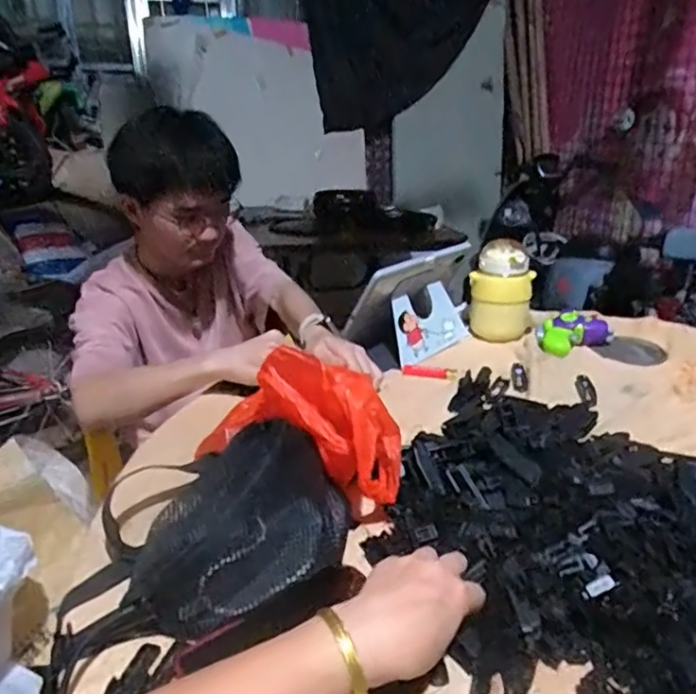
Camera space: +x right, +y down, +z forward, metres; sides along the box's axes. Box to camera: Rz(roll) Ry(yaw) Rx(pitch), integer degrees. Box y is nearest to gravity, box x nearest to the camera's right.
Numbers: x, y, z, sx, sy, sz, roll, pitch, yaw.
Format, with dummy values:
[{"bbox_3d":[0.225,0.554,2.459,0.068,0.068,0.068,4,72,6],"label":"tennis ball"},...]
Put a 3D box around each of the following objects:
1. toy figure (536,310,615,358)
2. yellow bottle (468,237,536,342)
[{"bbox_3d":[0.369,-0.024,0.978,0.124,0.042,0.075,-10,24,-19],"label":"toy figure"},{"bbox_3d":[0.267,-0.098,1.015,0.100,0.159,0.079,7,24,19],"label":"yellow bottle"}]

